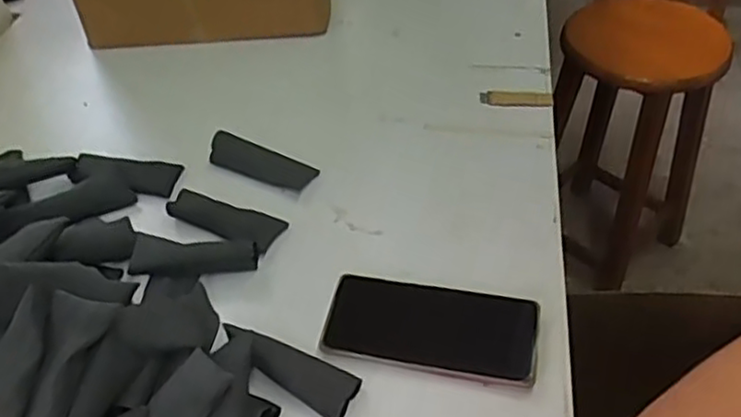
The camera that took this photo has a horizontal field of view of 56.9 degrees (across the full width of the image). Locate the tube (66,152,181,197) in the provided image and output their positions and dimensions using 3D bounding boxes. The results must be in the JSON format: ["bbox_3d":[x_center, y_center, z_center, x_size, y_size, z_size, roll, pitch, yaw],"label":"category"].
[{"bbox_3d":[-0.241,-0.033,0.668,0.102,0.013,0.038,6,46,9],"label":"tube"}]

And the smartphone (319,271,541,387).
[{"bbox_3d":[0.047,0.091,0.528,0.158,0.012,0.076,7,47,10],"label":"smartphone"}]

